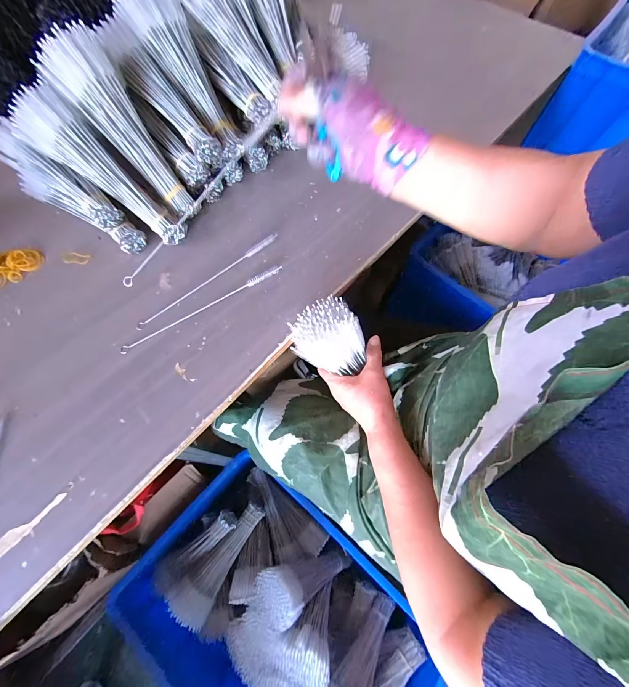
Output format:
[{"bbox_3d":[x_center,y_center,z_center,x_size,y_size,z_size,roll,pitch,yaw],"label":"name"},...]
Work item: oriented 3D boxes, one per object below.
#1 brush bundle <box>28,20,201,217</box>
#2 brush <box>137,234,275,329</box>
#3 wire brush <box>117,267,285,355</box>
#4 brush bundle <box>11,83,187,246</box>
[{"bbox_3d":[-0.253,-0.288,0.418,0.080,0.043,0.245,-43,111,-19],"label":"brush bundle"},{"bbox_3d":[-0.143,-0.093,0.426,0.234,0.006,0.016,-41,74,-18],"label":"brush"},{"bbox_3d":[-0.147,-0.051,0.409,0.235,0.007,0.013,-32,71,-16],"label":"wire brush"},{"bbox_3d":[-0.286,-0.235,0.420,0.243,0.049,0.060,40,68,-12],"label":"brush bundle"}]

